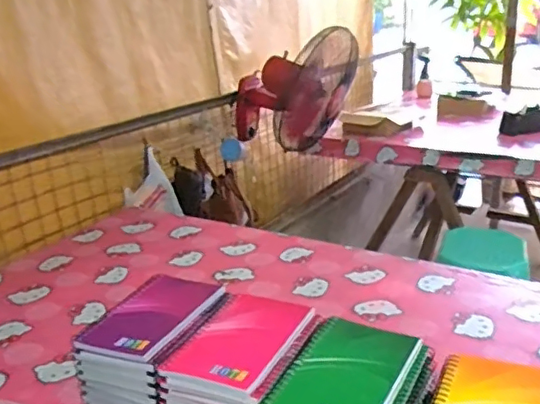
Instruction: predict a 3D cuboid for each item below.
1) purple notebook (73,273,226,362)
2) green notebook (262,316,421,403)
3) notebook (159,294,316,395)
[{"bbox_3d":[-0.108,0.105,0.543,0.086,0.011,0.128,6,21,22],"label":"purple notebook"},{"bbox_3d":[0.058,0.133,0.447,0.084,0.014,0.125,8,22,27],"label":"green notebook"},{"bbox_3d":[-0.026,0.117,0.496,0.085,0.009,0.125,7,22,26],"label":"notebook"}]

